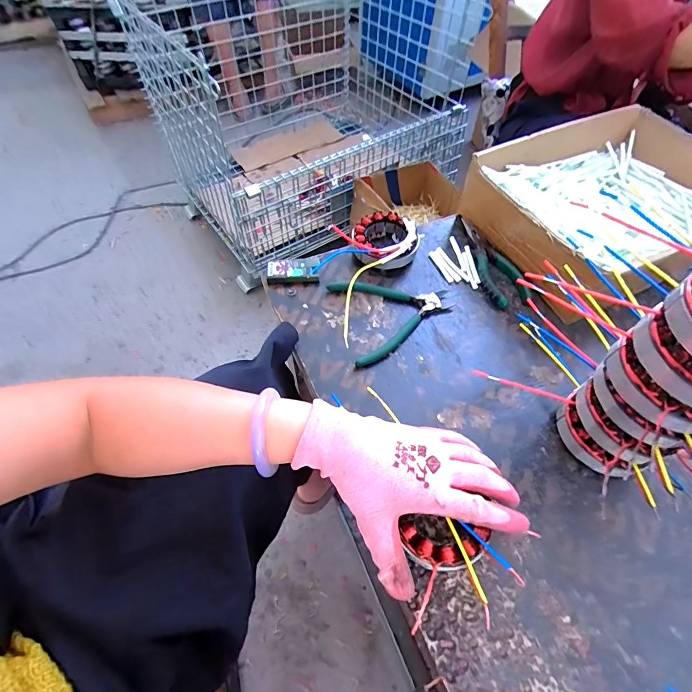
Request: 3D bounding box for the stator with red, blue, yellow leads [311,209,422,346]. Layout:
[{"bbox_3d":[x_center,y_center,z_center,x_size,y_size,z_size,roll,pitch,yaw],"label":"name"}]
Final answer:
[{"bbox_3d":[0.014,-0.112,0.475,0.104,0.071,0.196,31,60,18],"label":"stator with red, blue, yellow leads"}]

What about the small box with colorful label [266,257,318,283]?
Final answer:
[{"bbox_3d":[-0.067,-0.097,0.494,0.064,0.017,0.031,-1,56,-3],"label":"small box with colorful label"}]

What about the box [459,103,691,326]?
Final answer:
[{"bbox_3d":[0.355,-0.194,0.530,0.338,0.097,0.235,-20,59,-15],"label":"box"}]

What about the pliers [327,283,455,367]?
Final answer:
[{"bbox_3d":[0.062,-0.041,0.462,0.138,0.012,0.116,-12,57,-10],"label":"pliers"}]

